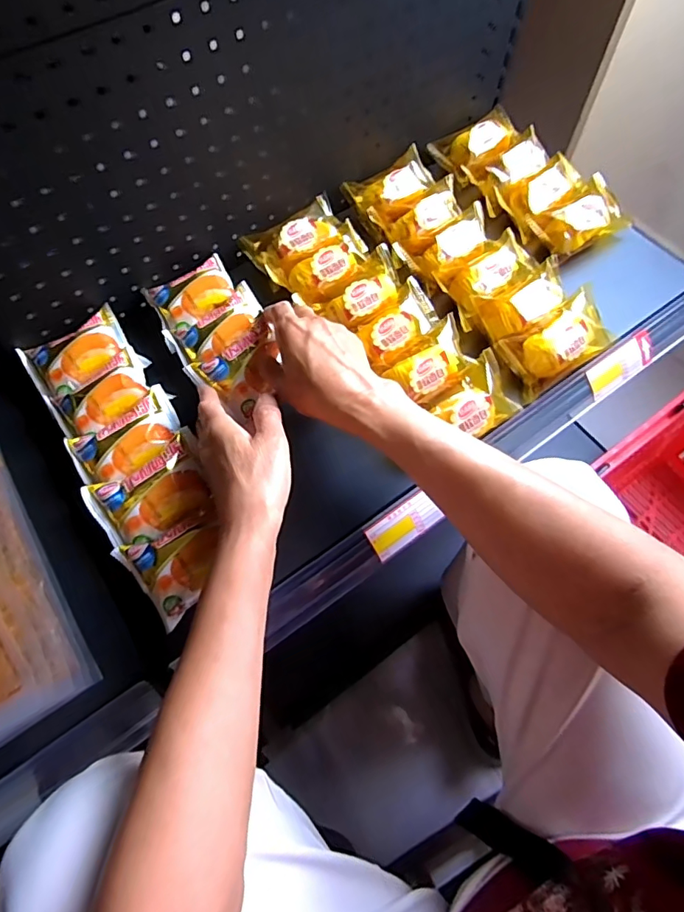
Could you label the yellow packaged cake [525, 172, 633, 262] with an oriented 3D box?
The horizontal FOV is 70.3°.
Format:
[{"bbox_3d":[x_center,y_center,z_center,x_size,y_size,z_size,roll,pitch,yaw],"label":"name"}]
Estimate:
[{"bbox_3d":[0.274,-0.277,0.560,0.110,0.039,0.066,-28,67,-11],"label":"yellow packaged cake"}]

